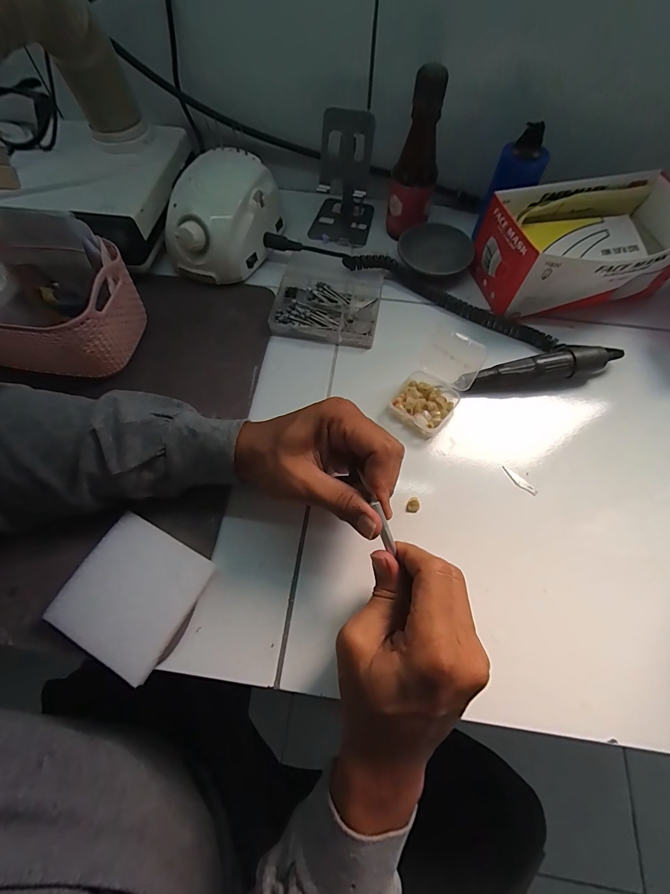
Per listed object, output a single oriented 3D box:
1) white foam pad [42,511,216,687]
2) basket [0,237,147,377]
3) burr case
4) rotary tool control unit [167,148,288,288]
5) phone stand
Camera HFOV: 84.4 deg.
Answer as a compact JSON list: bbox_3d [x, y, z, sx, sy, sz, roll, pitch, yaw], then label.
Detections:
[{"bbox_3d":[-0.157,0.115,0.293,0.093,0.018,0.092,27,67,12],"label":"white foam pad"},{"bbox_3d":[-0.296,-0.140,0.361,0.188,0.085,0.113,7,65,3],"label":"basket"},{"bbox_3d":[-0.008,-0.172,0.428,0.118,0.018,0.116,9,65,4],"label":"burr case"},{"bbox_3d":[-0.133,-0.270,0.437,0.102,0.069,0.141,23,66,10],"label":"rotary tool control unit"},{"bbox_3d":[0.010,-0.331,0.450,0.074,0.104,0.092,9,65,4],"label":"phone stand"}]

